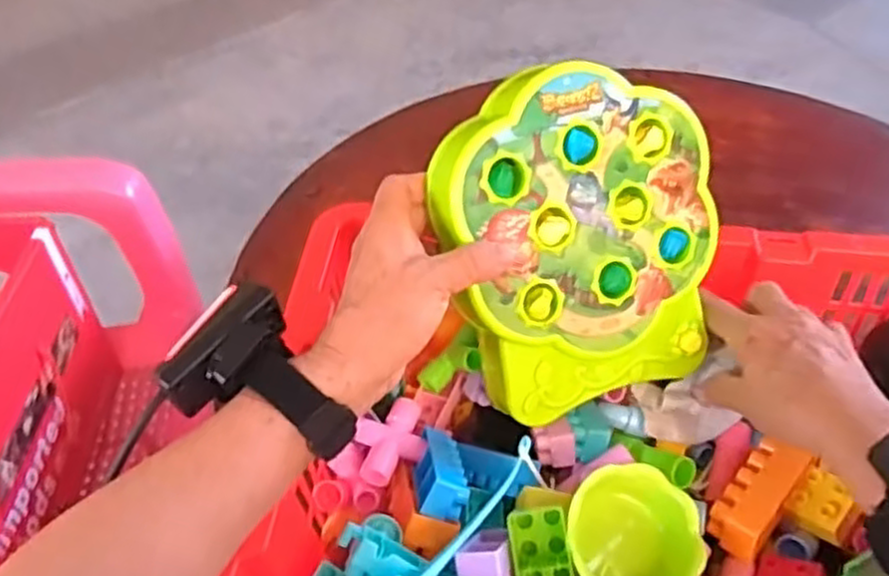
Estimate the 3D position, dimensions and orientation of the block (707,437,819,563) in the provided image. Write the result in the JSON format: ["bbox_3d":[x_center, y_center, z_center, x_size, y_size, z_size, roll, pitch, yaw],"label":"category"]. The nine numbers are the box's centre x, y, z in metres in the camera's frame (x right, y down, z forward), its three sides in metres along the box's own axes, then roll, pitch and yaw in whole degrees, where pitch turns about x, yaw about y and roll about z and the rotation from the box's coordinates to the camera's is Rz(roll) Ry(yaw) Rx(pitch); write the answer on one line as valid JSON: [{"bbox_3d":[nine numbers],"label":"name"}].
[{"bbox_3d":[0.179,0.121,0.432,0.031,0.030,0.066,34,56,27],"label":"block"}]

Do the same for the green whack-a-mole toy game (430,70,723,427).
[{"bbox_3d":[0.079,-0.028,0.440,0.155,0.192,0.031,-13,14,-14],"label":"green whack-a-mole toy game"}]

